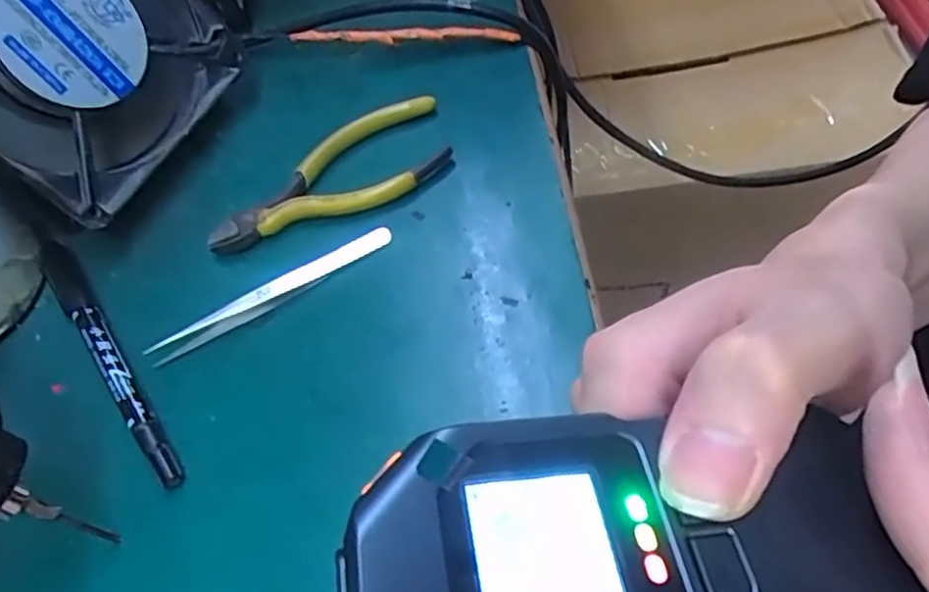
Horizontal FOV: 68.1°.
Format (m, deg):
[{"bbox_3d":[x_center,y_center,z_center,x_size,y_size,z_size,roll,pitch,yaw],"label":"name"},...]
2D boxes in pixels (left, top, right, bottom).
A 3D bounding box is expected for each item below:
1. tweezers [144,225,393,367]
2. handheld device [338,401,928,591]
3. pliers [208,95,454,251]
[{"bbox_3d":[-0.077,-0.002,0.281,0.105,0.006,0.010,-32,59,-12],"label":"tweezers"},{"bbox_3d":[0.030,0.047,0.131,0.107,0.020,0.057,-12,61,-4],"label":"handheld device"},{"bbox_3d":[-0.060,-0.053,0.312,0.115,0.016,0.046,-25,58,-8],"label":"pliers"}]

